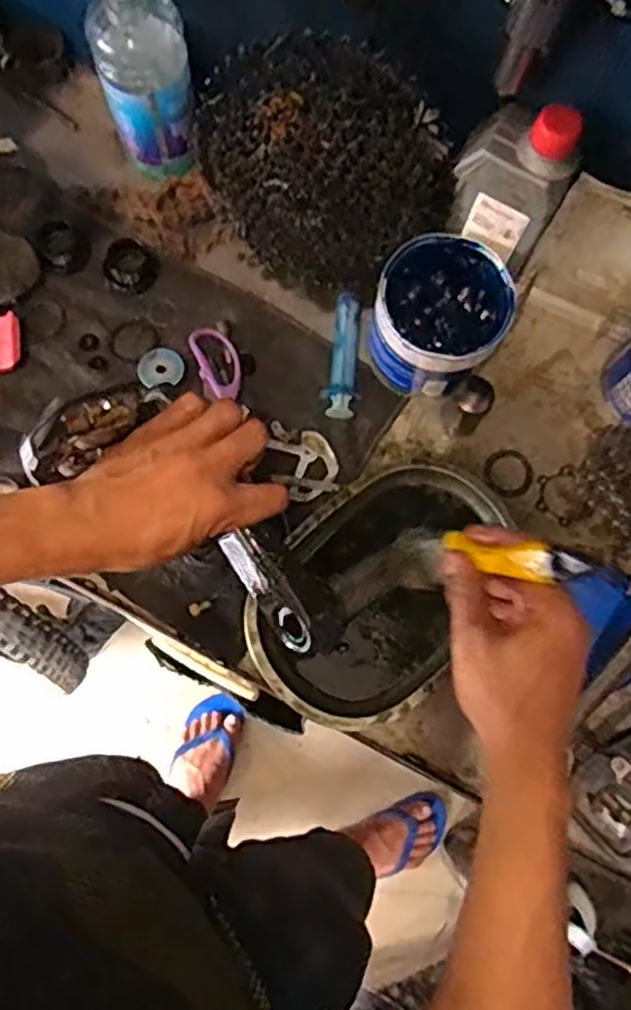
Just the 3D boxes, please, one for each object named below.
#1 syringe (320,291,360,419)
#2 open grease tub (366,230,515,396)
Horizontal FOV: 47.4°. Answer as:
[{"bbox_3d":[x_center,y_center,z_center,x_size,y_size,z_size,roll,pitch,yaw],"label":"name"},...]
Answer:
[{"bbox_3d":[0.025,-0.126,0.607,0.027,0.018,0.108,6,75,0],"label":"syringe"},{"bbox_3d":[0.096,-0.148,0.582,0.095,0.093,0.101,1,75,-2],"label":"open grease tub"}]

